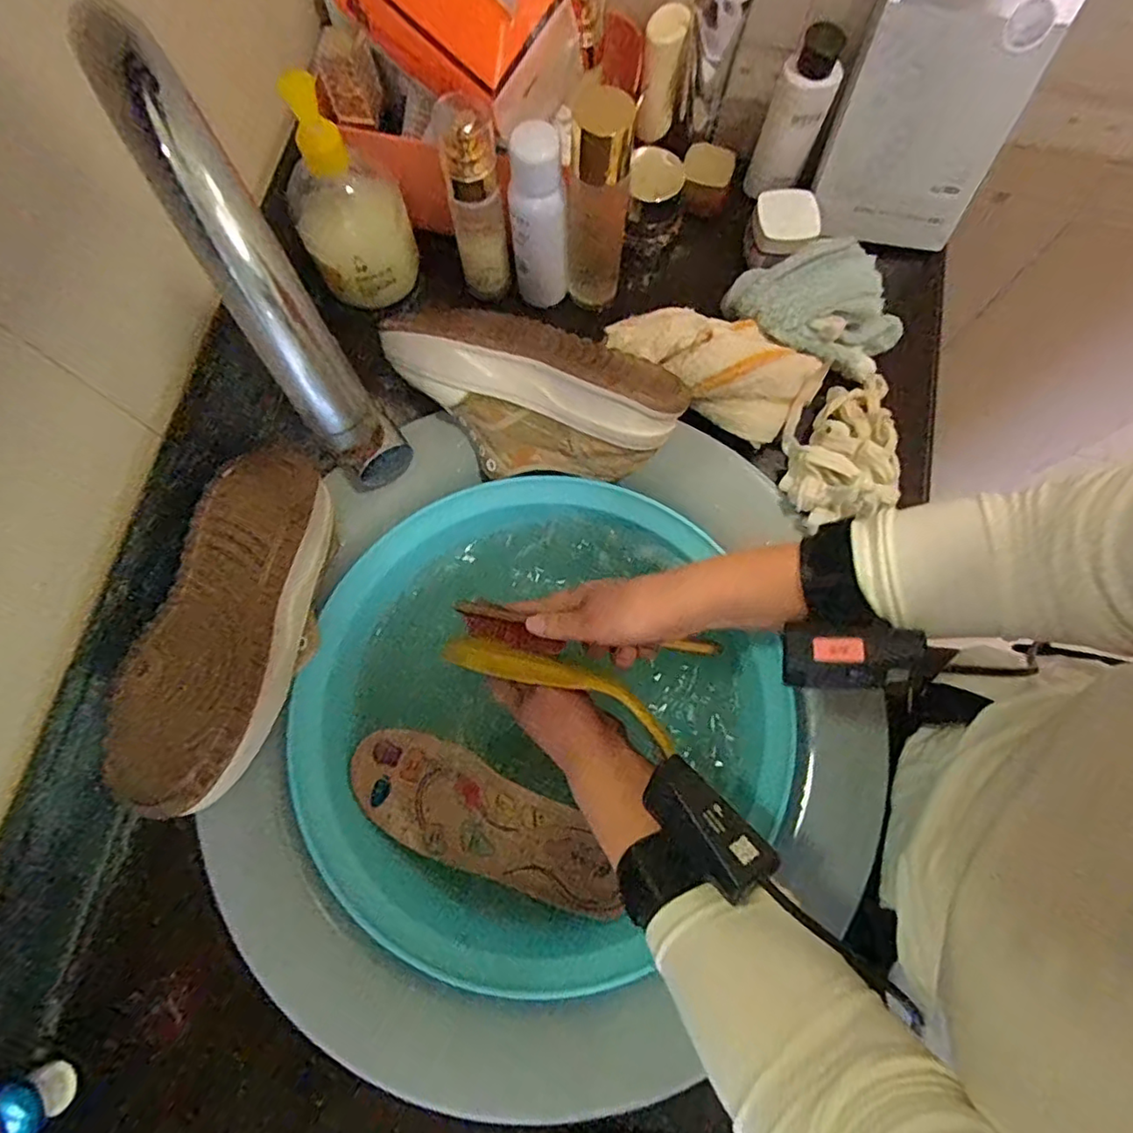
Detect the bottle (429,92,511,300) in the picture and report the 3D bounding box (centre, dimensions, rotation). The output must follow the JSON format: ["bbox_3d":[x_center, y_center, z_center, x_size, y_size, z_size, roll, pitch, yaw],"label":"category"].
[{"bbox_3d":[-0.068,-0.273,0.453,0.039,0.151,0.043,-10,75,-2],"label":"bottle"}]

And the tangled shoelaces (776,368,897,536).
[{"bbox_3d":[0.216,-0.093,0.459,0.089,0.042,0.138,4,75,1],"label":"tangled shoelaces"}]

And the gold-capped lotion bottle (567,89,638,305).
[{"bbox_3d":[0.024,-0.267,0.446,0.045,0.165,0.033,10,76,3],"label":"gold-capped lotion bottle"}]

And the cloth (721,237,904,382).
[{"bbox_3d":[0.192,-0.203,0.470,0.123,0.072,0.073,11,76,3],"label":"cloth"}]

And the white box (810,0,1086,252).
[{"bbox_3d":[0.279,-0.352,0.457,0.126,0.195,0.025,10,55,2],"label":"white box"}]

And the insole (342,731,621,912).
[{"bbox_3d":[-0.059,0.182,0.436,0.206,0.018,0.073,20,72,10],"label":"insole"}]

